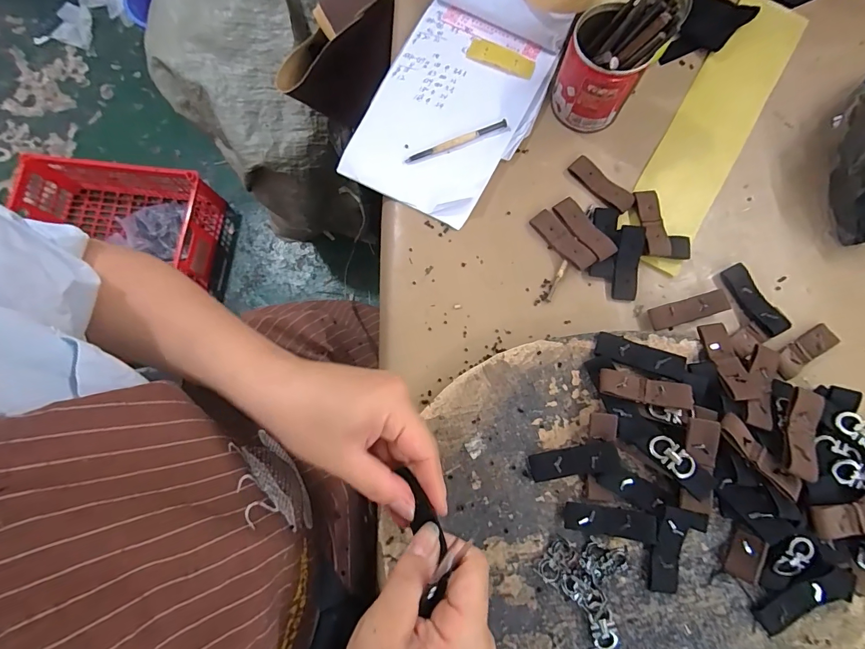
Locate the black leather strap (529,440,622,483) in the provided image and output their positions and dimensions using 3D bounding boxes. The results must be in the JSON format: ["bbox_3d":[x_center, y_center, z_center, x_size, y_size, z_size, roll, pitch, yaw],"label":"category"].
[{"bbox_3d":[0.104,0.101,0.298,0.062,0.005,0.020,-16,78,15],"label":"black leather strap"}]

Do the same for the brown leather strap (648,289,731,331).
[{"bbox_3d":[0.212,-0.012,0.335,0.063,0.005,0.019,-16,78,2],"label":"brown leather strap"}]

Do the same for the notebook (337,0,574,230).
[{"bbox_3d":[0.031,-0.226,0.364,0.135,0.022,0.260,27,86,6],"label":"notebook"}]

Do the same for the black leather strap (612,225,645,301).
[{"bbox_3d":[0.164,-0.052,0.340,0.022,0.006,0.062,6,91,1],"label":"black leather strap"}]

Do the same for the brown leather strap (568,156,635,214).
[{"bbox_3d":[0.149,-0.123,0.352,0.020,0.004,0.062,-43,82,-7],"label":"brown leather strap"}]

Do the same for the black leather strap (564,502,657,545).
[{"bbox_3d":[0.128,0.142,0.292,0.062,0.006,0.020,8,70,5],"label":"black leather strap"}]

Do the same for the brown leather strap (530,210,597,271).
[{"bbox_3d":[0.112,-0.073,0.347,0.018,0.011,0.062,-38,81,-6],"label":"brown leather strap"}]

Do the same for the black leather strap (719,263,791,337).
[{"bbox_3d":[0.266,-0.021,0.334,0.024,0.010,0.063,-28,80,-4],"label":"black leather strap"}]

